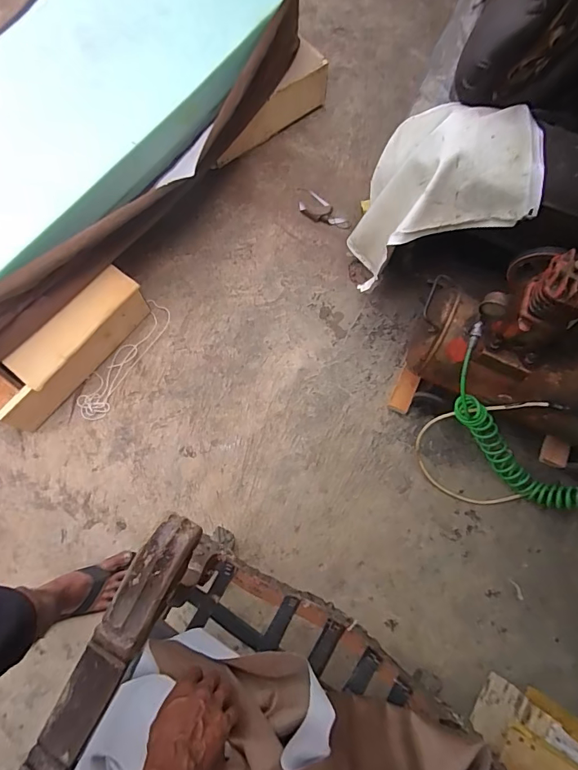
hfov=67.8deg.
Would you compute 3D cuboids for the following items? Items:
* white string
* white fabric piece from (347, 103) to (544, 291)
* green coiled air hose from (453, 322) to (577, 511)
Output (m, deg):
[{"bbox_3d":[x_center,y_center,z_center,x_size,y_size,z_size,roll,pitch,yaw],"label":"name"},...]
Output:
[{"bbox_3d":[-0.474,-0.072,1.244,0.086,0.019,0.382,30,74,5],"label":"white string"},{"bbox_3d":[0.313,-0.455,1.029,0.237,0.554,0.340,38,77,-22],"label":"white fabric piece"},{"bbox_3d":[0.577,0.132,1.005,0.545,0.354,0.153,32,75,7],"label":"green coiled air hose"}]

